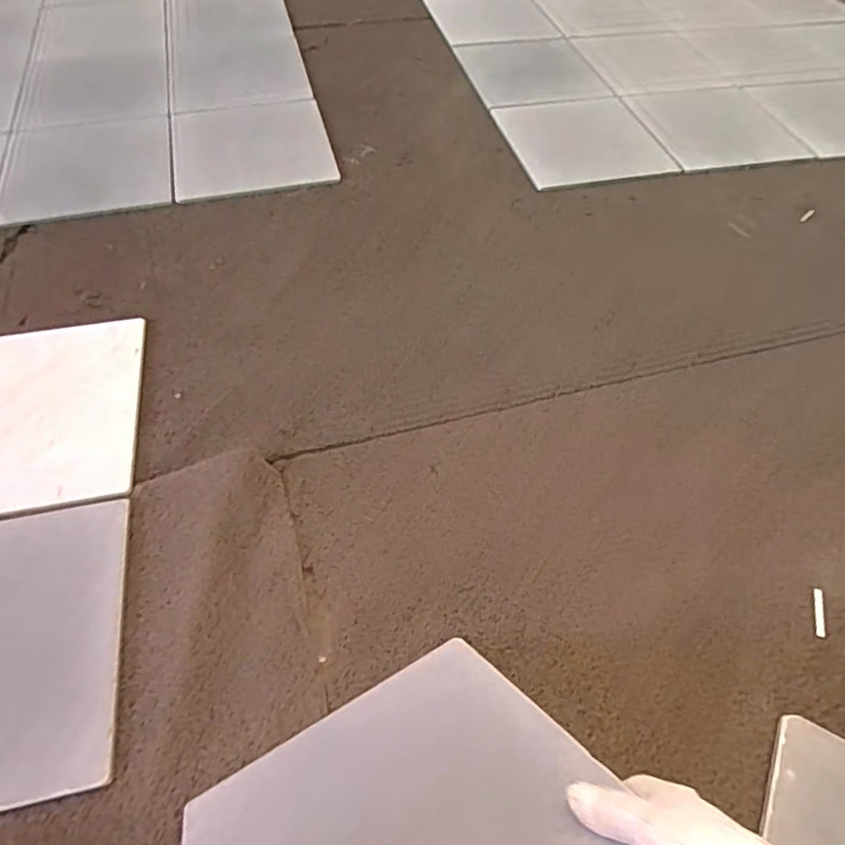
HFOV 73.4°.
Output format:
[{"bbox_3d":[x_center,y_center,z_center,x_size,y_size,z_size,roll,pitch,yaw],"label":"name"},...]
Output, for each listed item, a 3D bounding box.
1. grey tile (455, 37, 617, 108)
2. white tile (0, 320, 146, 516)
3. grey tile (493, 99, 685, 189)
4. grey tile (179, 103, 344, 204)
[{"bbox_3d":[0.260,-0.853,1.367,0.289,0.010,0.326,-10,57,-8],"label":"grey tile"},{"bbox_3d":[-0.553,-0.012,0.772,0.315,0.013,0.307,-7,56,-6],"label":"white tile"},{"bbox_3d":[0.334,-0.600,1.196,0.299,0.011,0.314,-11,57,-9],"label":"grey tile"},{"bbox_3d":[-0.344,-0.559,1.141,0.301,0.017,0.269,-12,57,-10],"label":"grey tile"}]

